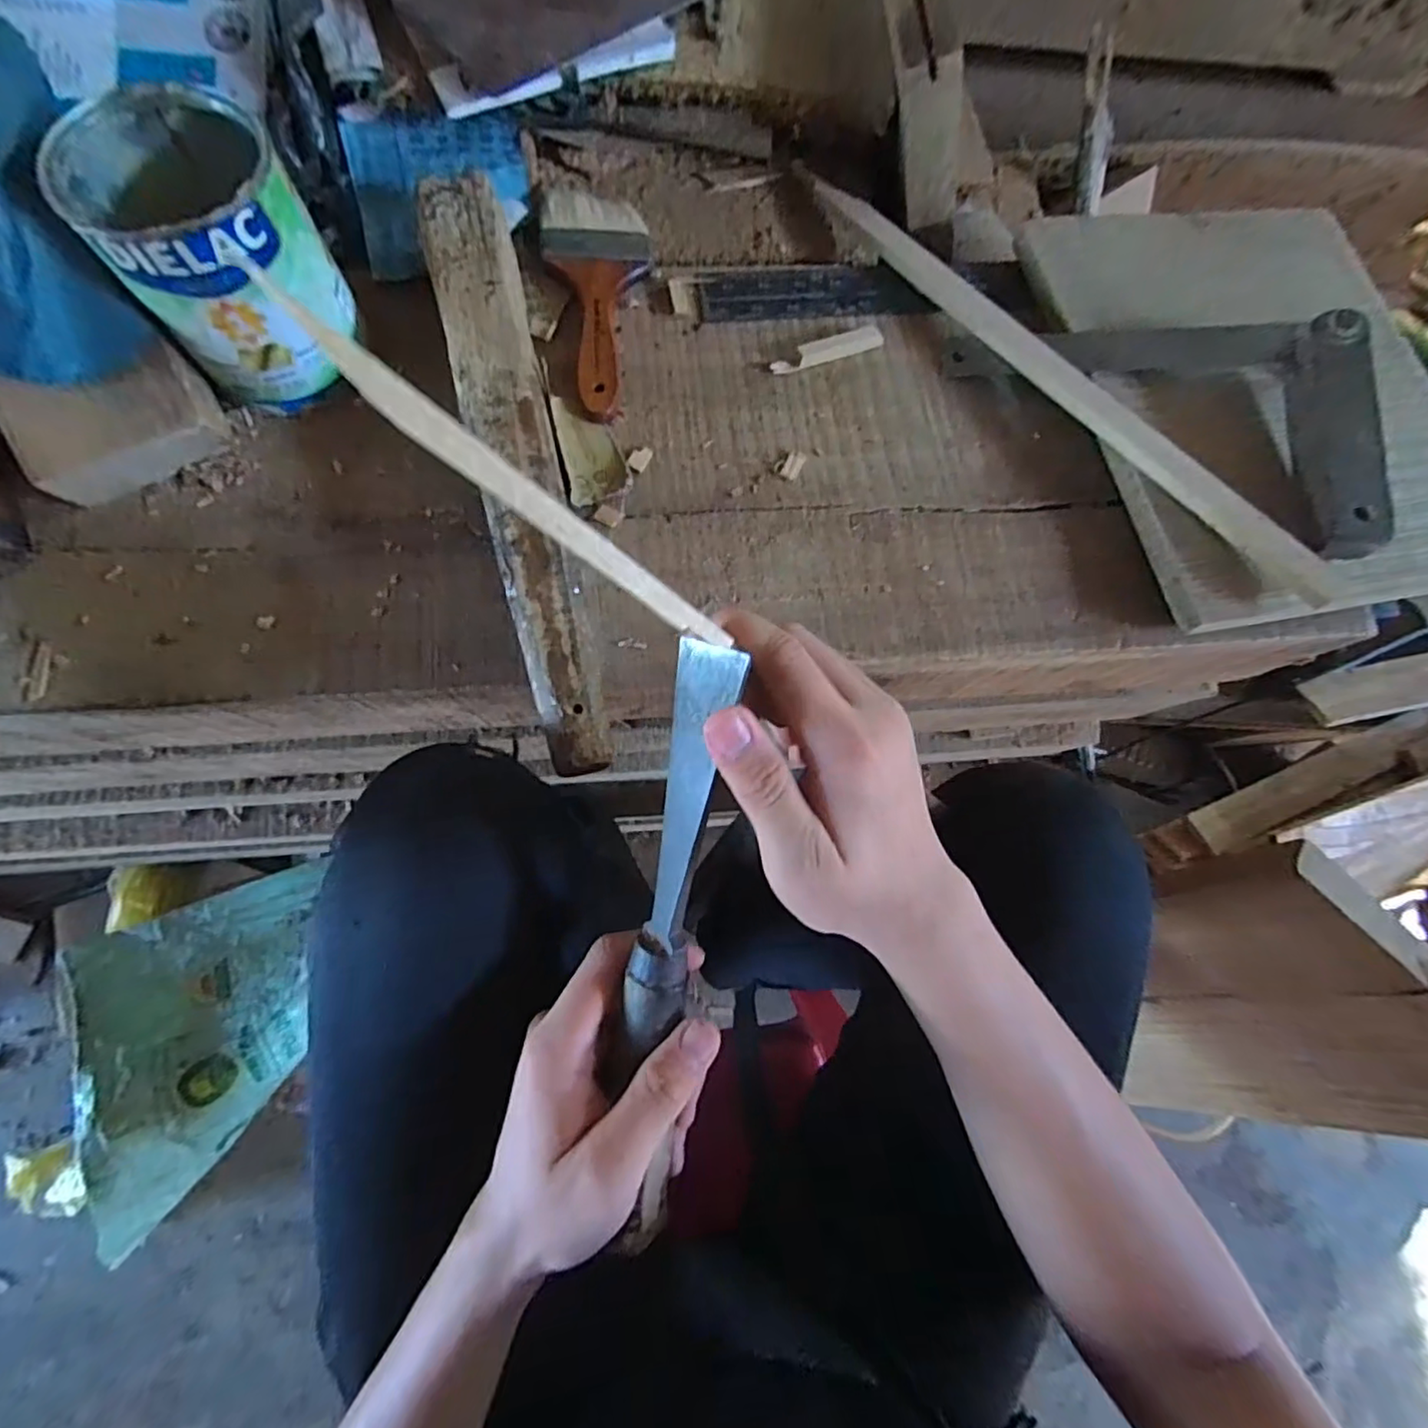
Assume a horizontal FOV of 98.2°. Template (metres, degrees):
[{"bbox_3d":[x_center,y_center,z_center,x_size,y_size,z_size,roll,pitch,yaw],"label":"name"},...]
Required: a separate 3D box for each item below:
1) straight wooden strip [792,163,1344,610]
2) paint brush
[{"bbox_3d":[0.207,-0.231,0.406,0.020,0.013,0.445,-36,75,-9],"label":"straight wooden strip"},{"bbox_3d":[-0.074,-0.277,0.405,0.069,0.022,0.179,-7,76,-4],"label":"paint brush"}]

